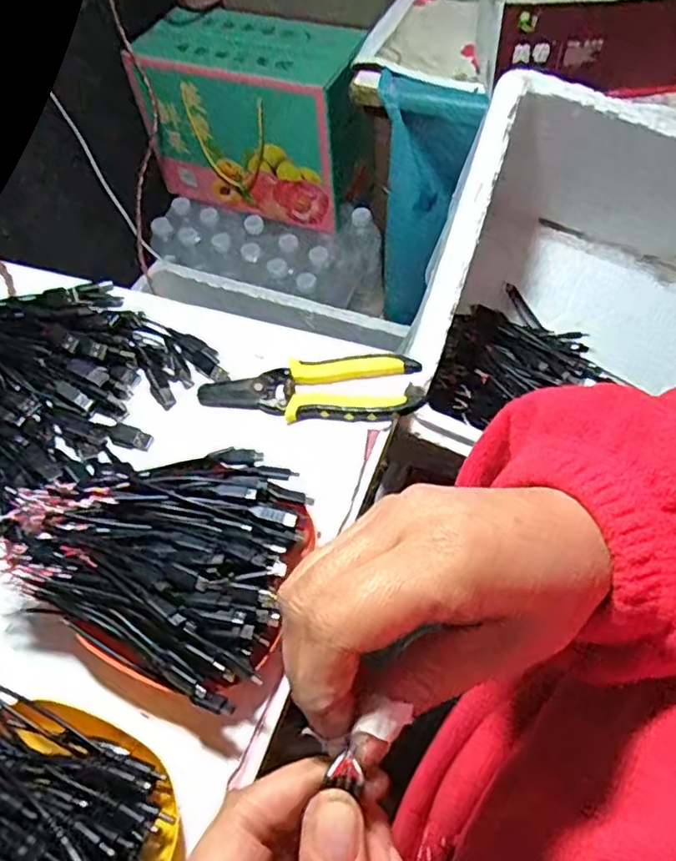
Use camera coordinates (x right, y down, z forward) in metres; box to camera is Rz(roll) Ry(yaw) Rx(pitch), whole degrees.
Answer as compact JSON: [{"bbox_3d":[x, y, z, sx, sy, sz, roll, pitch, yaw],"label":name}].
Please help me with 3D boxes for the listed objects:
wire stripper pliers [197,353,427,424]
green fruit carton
[{"bbox_3d":[-0.021,-0.033,0.489,0.169,0.015,0.055,0,57,4],"label":"wire stripper pliers"},{"bbox_3d":[-0.121,-0.481,0.989,0.321,0.229,0.160,19,60,15],"label":"green fruit carton"}]

